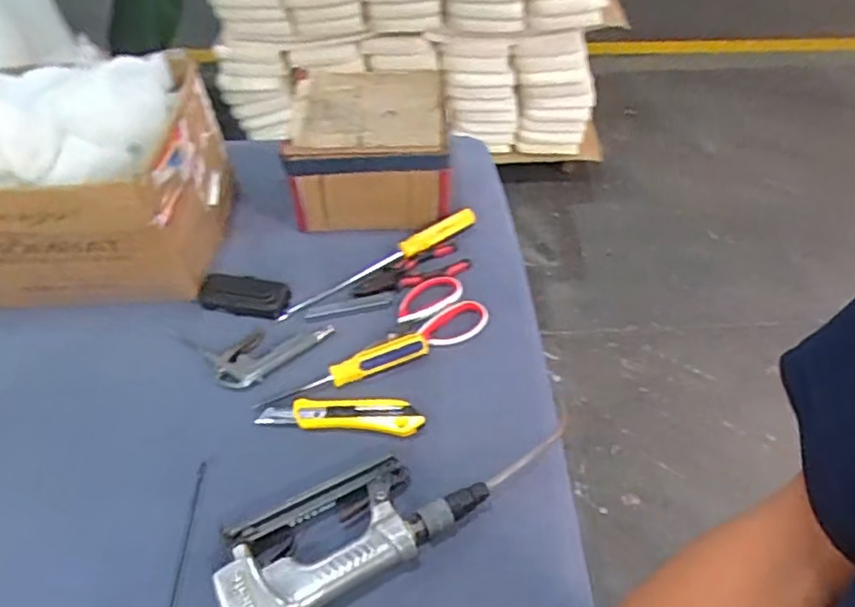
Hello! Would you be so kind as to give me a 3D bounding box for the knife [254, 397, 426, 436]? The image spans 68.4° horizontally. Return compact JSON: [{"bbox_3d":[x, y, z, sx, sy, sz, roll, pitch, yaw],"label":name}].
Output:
[{"bbox_3d":[-0.092,0.119,0.674,0.173,0.012,0.037,2,47,4],"label":"knife"}]

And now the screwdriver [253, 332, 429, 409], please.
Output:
[{"bbox_3d":[-0.091,0.075,0.700,0.194,0.026,0.030,-18,49,-14],"label":"screwdriver"}]

